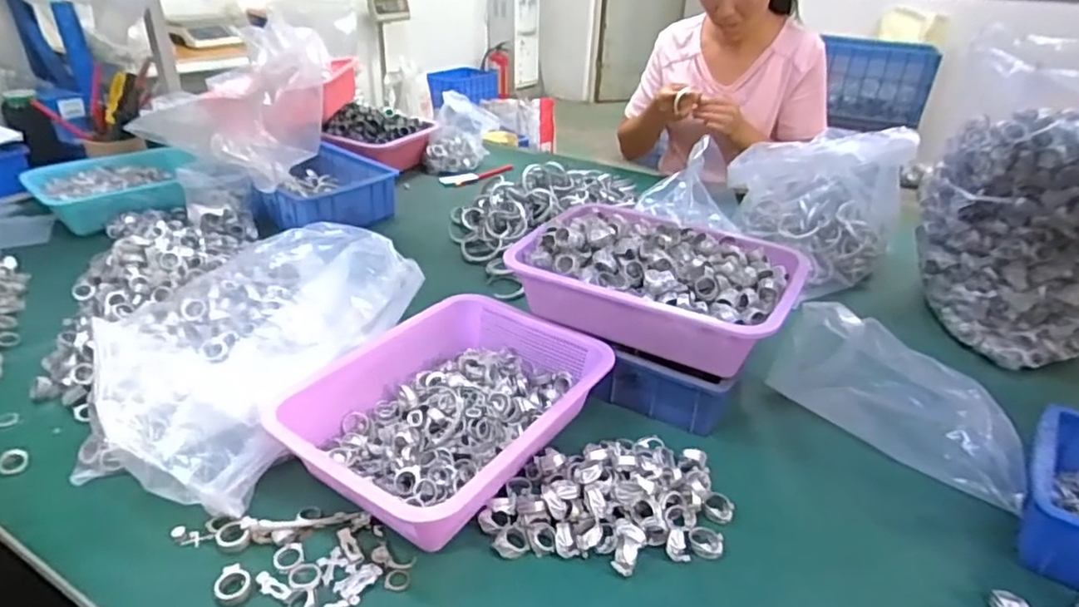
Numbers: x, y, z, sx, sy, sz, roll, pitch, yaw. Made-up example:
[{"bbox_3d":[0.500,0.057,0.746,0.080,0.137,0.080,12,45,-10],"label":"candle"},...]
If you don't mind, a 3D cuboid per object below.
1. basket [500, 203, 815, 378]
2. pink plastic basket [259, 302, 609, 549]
[{"bbox_3d":[0.137,-0.033,0.717,0.294,0.095,0.215,19,34,25],"label":"basket"},{"bbox_3d":[-0.089,0.103,0.627,0.229,0.071,0.302,23,35,30],"label":"pink plastic basket"}]

